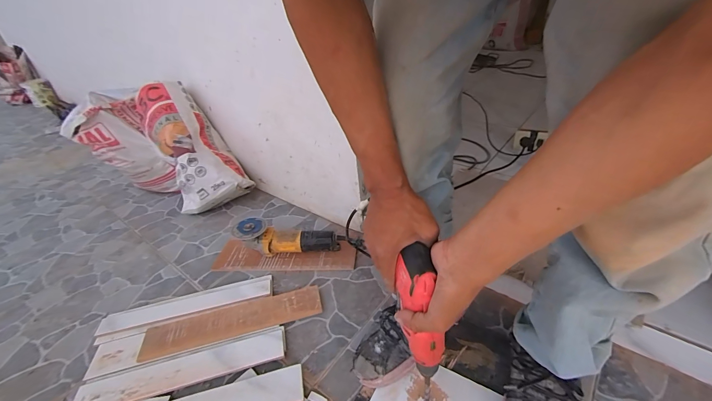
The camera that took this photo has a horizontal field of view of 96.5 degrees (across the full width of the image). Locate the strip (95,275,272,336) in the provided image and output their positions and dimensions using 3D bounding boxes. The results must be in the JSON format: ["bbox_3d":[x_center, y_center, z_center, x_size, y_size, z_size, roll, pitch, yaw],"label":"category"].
[{"bbox_3d":[-0.409,0.254,0.779,0.400,0.014,0.074,-12,35,-7],"label":"strip"}]

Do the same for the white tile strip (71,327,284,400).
[{"bbox_3d":[-0.346,0.334,0.631,0.397,0.005,0.069,-13,35,-7],"label":"white tile strip"}]

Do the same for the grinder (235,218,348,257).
[{"bbox_3d":[-0.183,0.107,0.877,0.299,0.080,0.078,8,35,-1],"label":"grinder"}]

